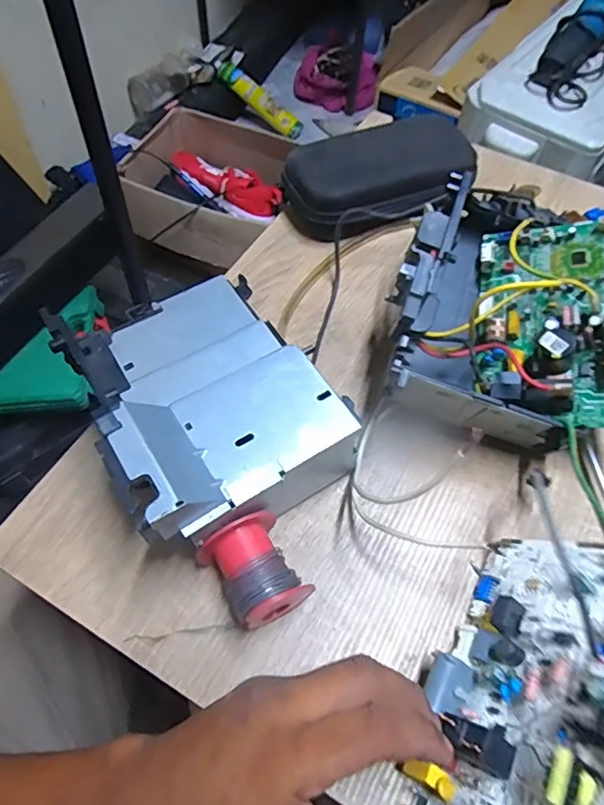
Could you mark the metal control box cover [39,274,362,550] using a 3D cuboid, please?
[{"bbox_3d":[-0.070,-0.007,0.380,0.142,0.093,0.191,-27,64,-17],"label":"metal control box cover"}]

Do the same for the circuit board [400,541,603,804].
[{"bbox_3d":[0.121,0.144,0.284,0.024,0.114,0.170,45,59,-22],"label":"circuit board"}]

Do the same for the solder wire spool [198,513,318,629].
[{"bbox_3d":[-0.028,0.105,0.337,0.049,0.051,0.057,-26,64,-16],"label":"solder wire spool"}]

